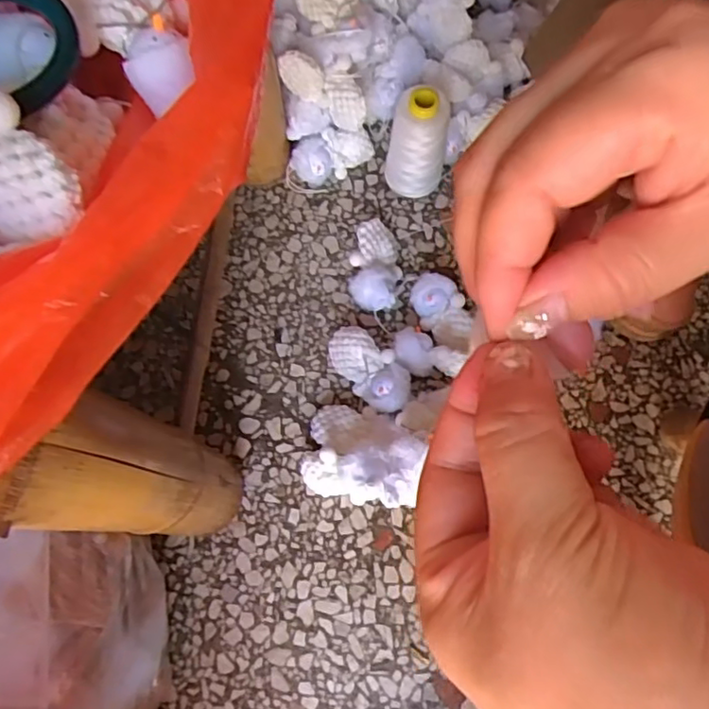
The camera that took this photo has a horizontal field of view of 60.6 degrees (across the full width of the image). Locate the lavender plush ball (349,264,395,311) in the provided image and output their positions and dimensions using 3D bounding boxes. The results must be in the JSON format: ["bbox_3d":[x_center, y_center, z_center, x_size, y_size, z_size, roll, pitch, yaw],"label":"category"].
[{"bbox_3d":[0.016,-0.060,0.558,0.040,0.033,0.042,-2,72,-1],"label":"lavender plush ball"}]

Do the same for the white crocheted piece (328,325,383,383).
[{"bbox_3d":[-0.001,0.001,0.540,0.039,0.031,0.050,-27,74,-8],"label":"white crocheted piece"}]

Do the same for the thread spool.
[{"bbox_3d":[0.058,-0.191,0.559,0.050,0.110,0.043,13,73,4],"label":"thread spool"}]

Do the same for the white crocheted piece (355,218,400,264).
[{"bbox_3d":[0.022,-0.102,0.571,0.038,0.034,0.041,0,72,0],"label":"white crocheted piece"}]

